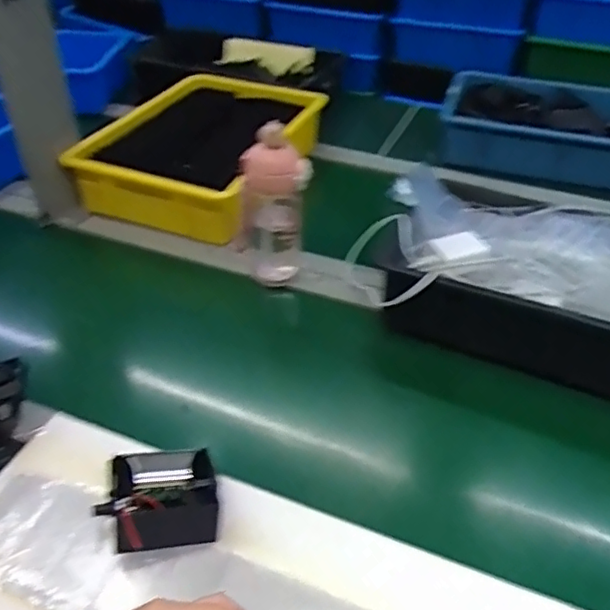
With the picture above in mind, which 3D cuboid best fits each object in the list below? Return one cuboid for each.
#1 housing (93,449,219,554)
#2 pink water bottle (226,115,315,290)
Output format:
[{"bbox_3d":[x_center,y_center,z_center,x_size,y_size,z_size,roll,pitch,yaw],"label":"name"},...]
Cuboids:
[{"bbox_3d":[-0.124,0.159,0.509,0.093,0.042,0.087,-7,40,-11],"label":"housing"},{"bbox_3d":[-0.045,-0.133,0.768,0.093,0.198,0.101,0,40,-2],"label":"pink water bottle"}]

